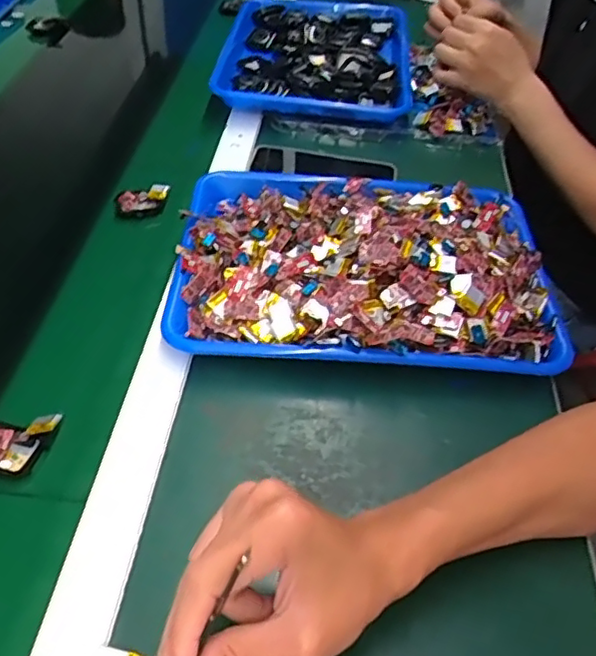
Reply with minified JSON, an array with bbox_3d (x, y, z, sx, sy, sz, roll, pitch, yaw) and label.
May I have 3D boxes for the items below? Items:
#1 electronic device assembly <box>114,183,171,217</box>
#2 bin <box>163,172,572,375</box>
[{"bbox_3d":[-0.161,-0.131,0.651,0.055,0.021,0.029,-6,47,-8],"label":"electronic device assembly"},{"bbox_3d":[0.059,-0.066,0.567,0.326,0.064,0.243,2,46,0],"label":"bin"}]

